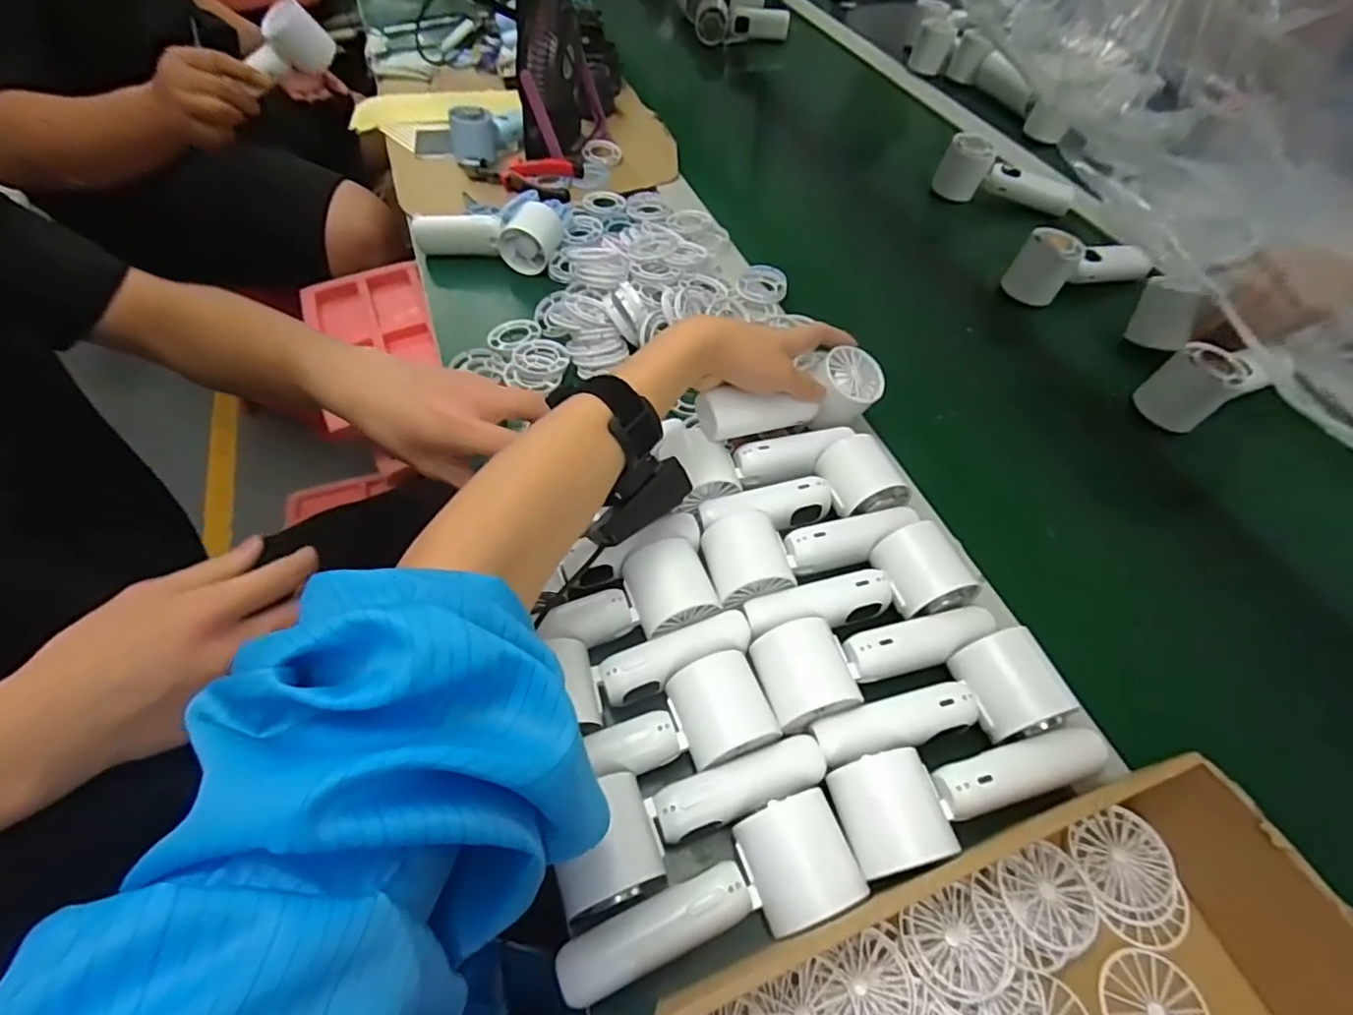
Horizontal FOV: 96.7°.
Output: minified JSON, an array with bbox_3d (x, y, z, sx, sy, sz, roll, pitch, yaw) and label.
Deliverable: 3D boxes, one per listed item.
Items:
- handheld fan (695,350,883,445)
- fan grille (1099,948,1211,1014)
[{"bbox_3d":[0.091,-0.082,0.479,0.161,0.055,0.038,-16,56,-20],"label":"handheld fan"},{"bbox_3d":[0.238,0.249,0.297,0.049,0.004,0.049,15,58,12],"label":"fan grille"}]

